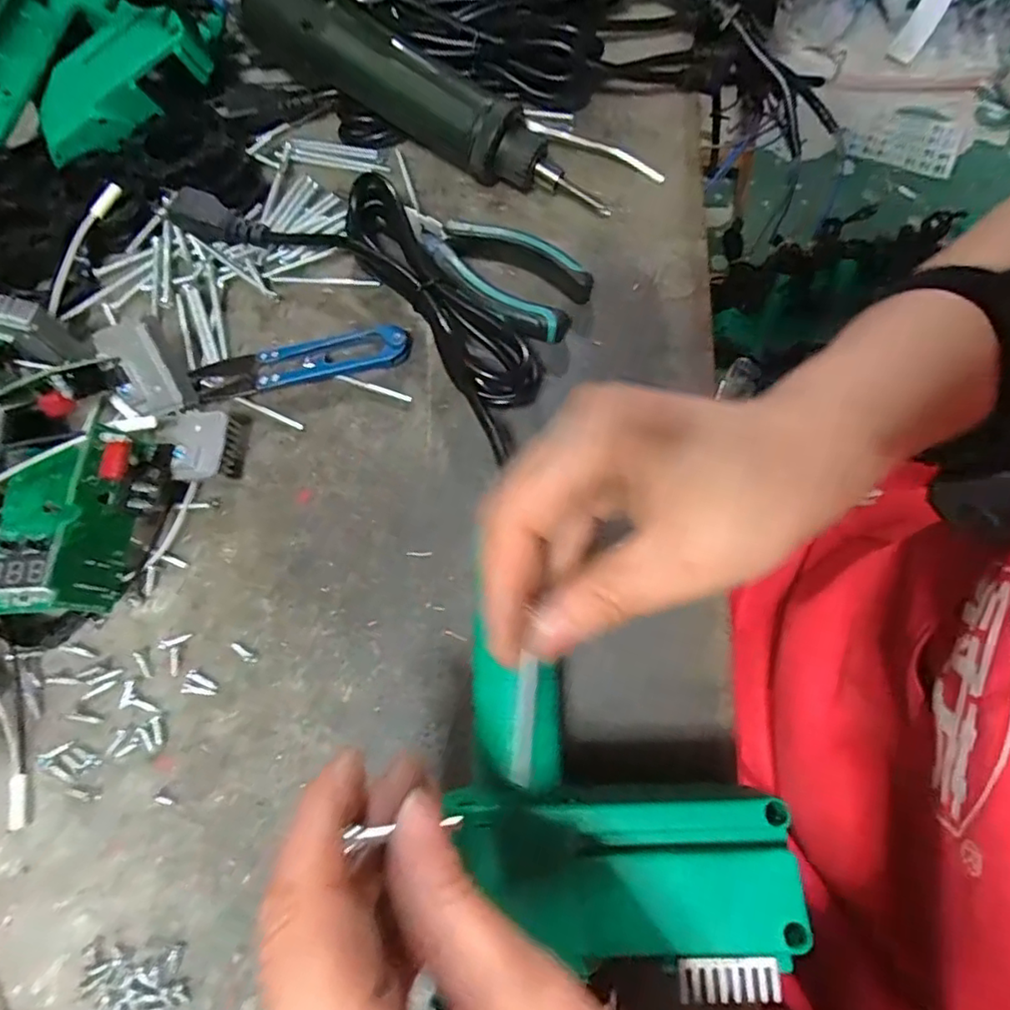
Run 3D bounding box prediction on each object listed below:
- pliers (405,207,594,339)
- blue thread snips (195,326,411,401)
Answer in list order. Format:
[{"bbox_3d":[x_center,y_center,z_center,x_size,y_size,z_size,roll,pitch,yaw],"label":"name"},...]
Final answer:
[{"bbox_3d":[-0.009,-0.127,0.327,0.105,0.017,0.049,29,74,12],"label":"pliers"},{"bbox_3d":[-0.107,-0.075,0.317,0.114,0.012,0.024,-11,70,-2],"label":"blue thread snips"}]

